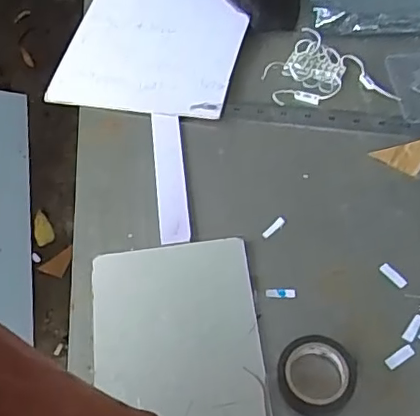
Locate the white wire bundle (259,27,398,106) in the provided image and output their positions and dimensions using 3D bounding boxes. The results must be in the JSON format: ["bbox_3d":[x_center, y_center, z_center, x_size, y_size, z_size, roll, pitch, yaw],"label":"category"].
[{"bbox_3d":[0.128,-0.135,0.614,0.125,0.020,0.100,32,64,20],"label":"white wire bundle"}]

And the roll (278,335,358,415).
[{"bbox_3d":[0.085,0.131,0.449,0.057,0.023,0.055,-1,58,2],"label":"roll"}]

